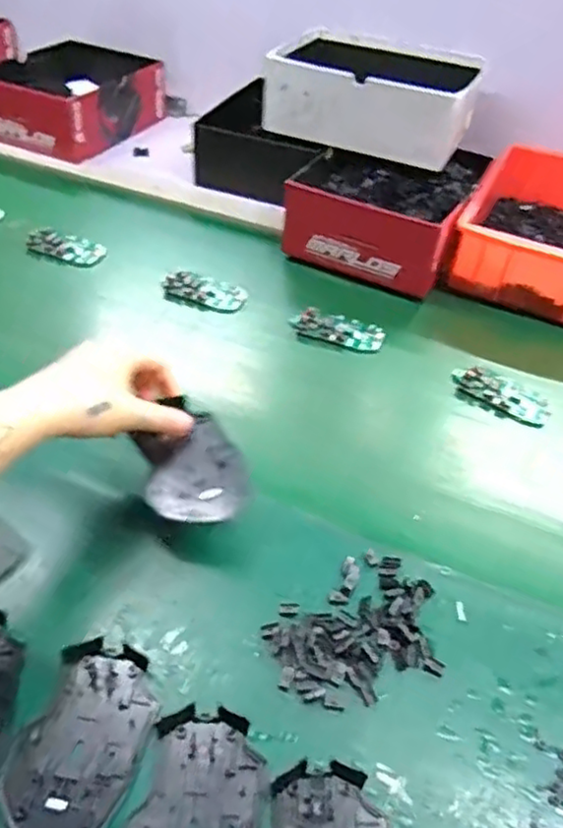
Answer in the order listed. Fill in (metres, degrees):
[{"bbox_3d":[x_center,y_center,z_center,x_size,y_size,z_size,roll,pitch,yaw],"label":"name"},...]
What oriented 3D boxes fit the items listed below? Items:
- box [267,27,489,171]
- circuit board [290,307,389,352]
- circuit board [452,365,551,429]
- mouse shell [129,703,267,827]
[{"bbox_3d":[0.119,-0.413,0.852,0.251,0.105,0.184,18,46,13],"label":"box"},{"bbox_3d":[0.061,-0.092,0.707,0.097,0.013,0.045,14,47,10],"label":"circuit board"},{"bbox_3d":[0.216,-0.022,0.649,0.096,0.015,0.054,23,49,17],"label":"circuit board"},{"bbox_3d":[-0.047,0.229,0.371,0.071,0.012,0.112,6,46,1],"label":"mouse shell"}]

